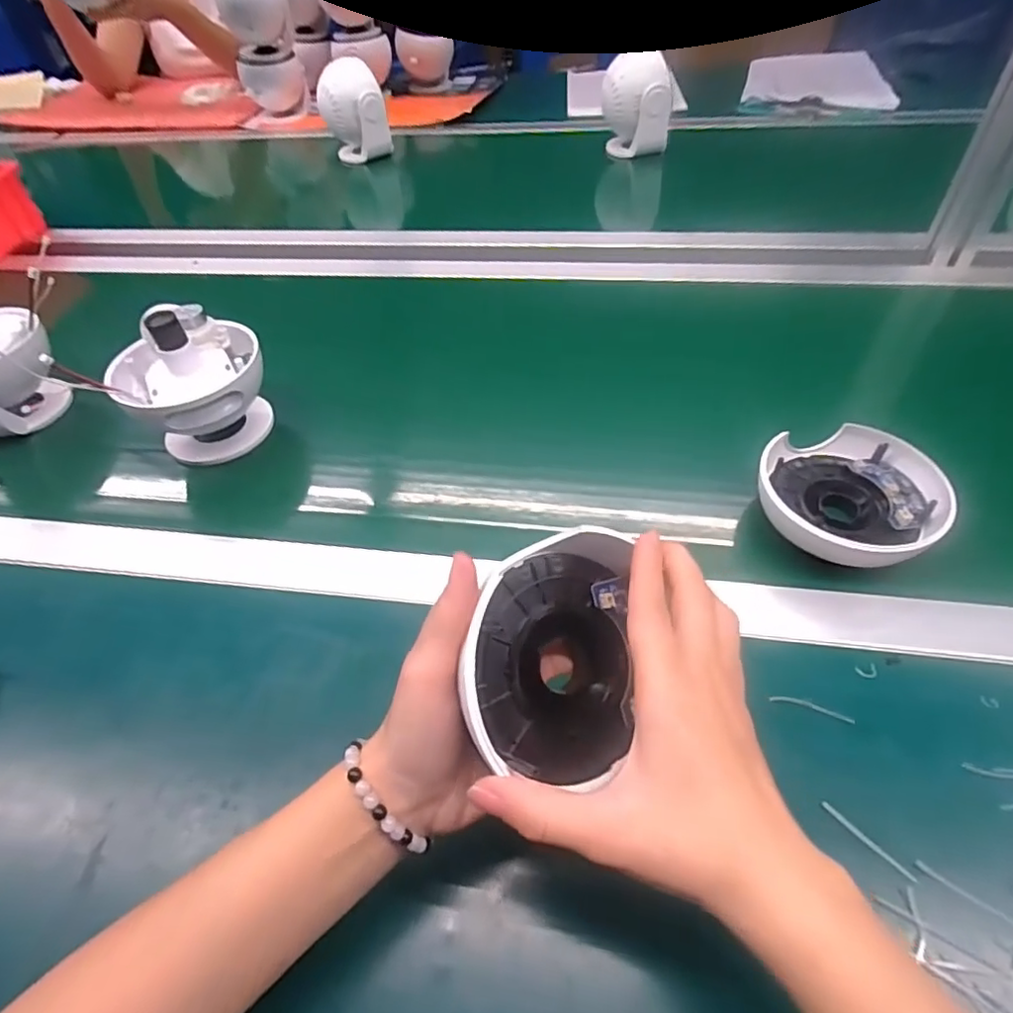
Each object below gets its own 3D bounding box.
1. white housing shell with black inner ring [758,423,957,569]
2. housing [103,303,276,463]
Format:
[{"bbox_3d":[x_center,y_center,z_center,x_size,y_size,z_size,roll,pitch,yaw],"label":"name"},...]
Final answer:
[{"bbox_3d":[0.241,-0.010,0.415,0.115,0.036,0.099,23,58,22],"label":"white housing shell with black inner ring"},{"bbox_3d":[-0.260,-0.104,0.495,0.109,0.117,0.098,-20,50,-12],"label":"housing"}]

